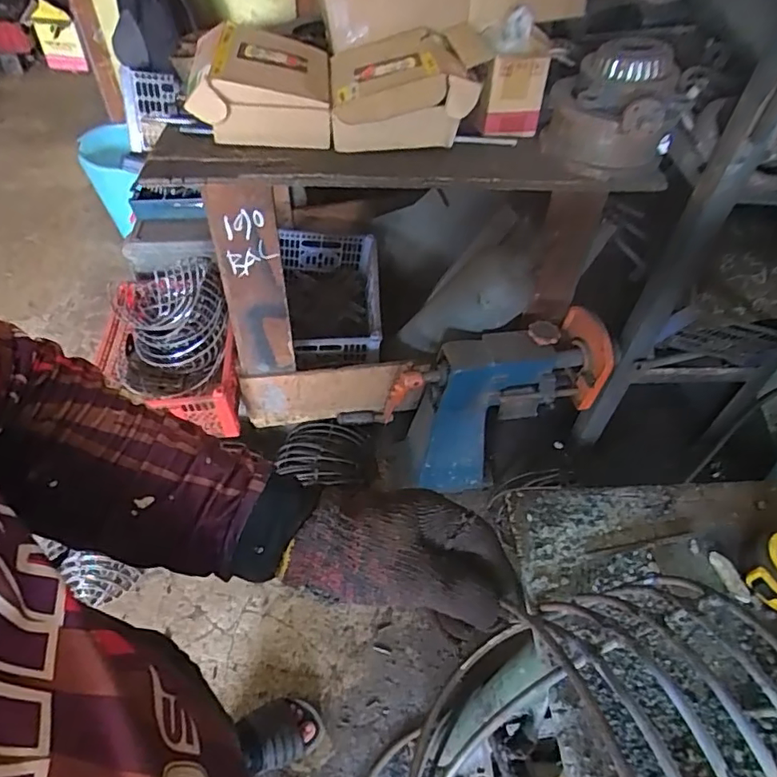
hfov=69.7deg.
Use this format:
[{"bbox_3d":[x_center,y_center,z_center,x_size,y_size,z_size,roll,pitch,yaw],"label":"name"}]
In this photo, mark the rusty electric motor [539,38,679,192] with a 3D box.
[{"bbox_3d":[0.394,-0.477,0.976,0.228,0.188,0.213,15,51,10],"label":"rusty electric motor"}]

